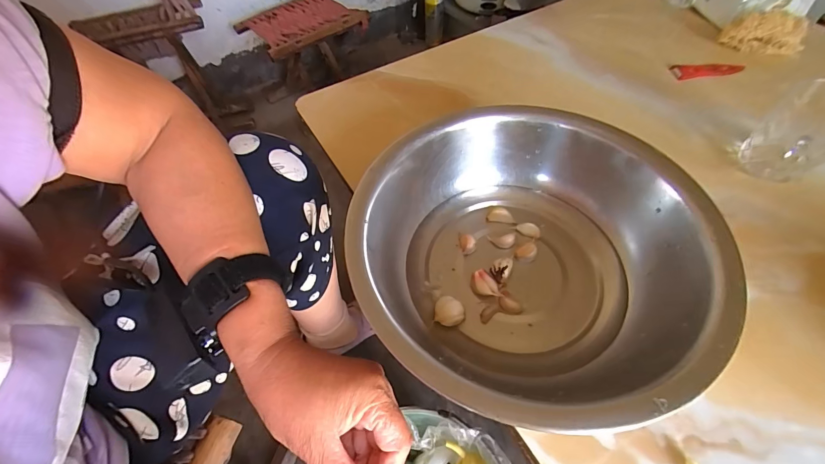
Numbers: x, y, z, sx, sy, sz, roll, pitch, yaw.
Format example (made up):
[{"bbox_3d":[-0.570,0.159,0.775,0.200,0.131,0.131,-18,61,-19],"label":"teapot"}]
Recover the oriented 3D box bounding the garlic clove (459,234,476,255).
[{"bbox_3d":[0.056,0.011,0.364,0.015,0.007,0.022,-8,56,-2],"label":"garlic clove"}]

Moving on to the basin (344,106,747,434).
[{"bbox_3d":[0.101,0.010,0.322,0.275,0.085,0.250,-1,56,2],"label":"basin"}]

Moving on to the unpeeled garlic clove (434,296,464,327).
[{"bbox_3d":[0.033,0.071,0.321,0.025,0.016,0.025,6,56,7],"label":"unpeeled garlic clove"}]

